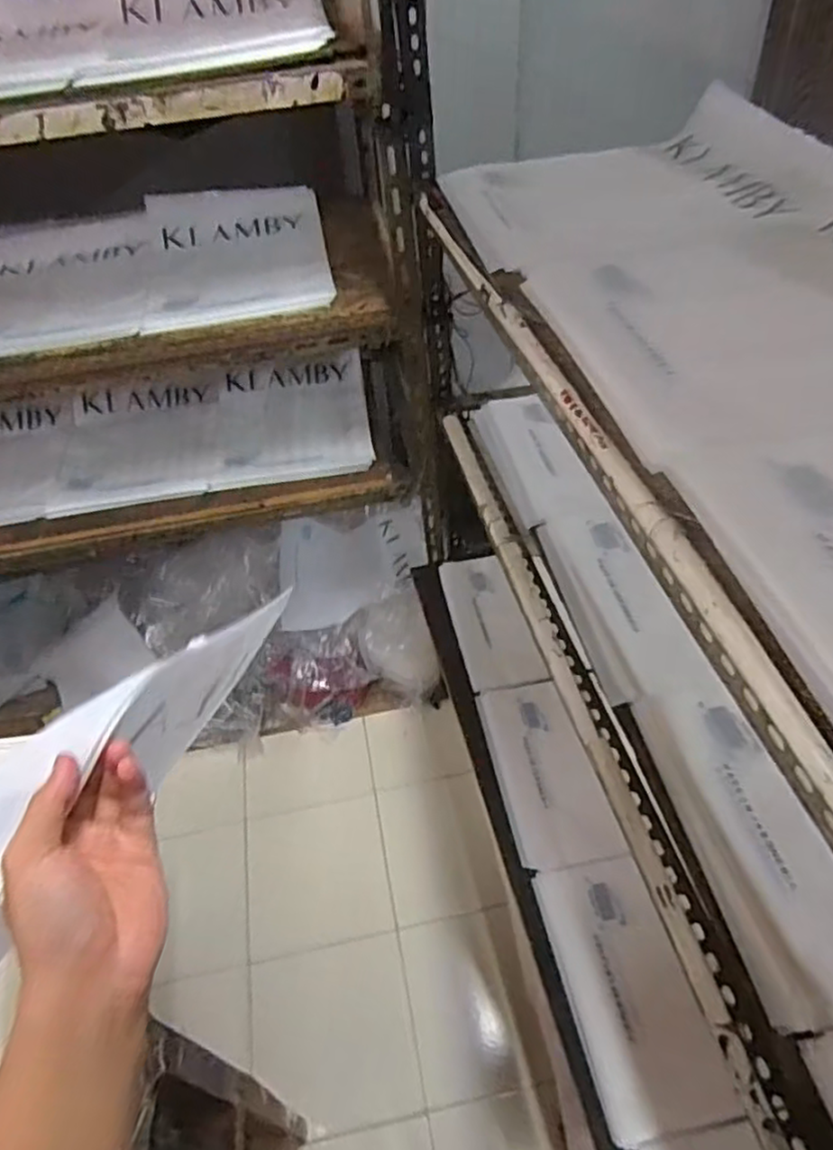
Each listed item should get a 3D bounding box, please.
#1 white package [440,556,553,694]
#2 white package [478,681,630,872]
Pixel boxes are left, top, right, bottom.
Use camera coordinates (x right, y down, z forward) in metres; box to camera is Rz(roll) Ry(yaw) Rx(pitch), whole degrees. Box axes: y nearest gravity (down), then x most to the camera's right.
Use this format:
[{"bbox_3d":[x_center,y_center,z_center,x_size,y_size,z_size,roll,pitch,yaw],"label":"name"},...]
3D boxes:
[{"bbox_3d":[0.134,0.081,1.305,0.129,0.033,0.319,-13,47,-6],"label":"white package"},{"bbox_3d":[0.192,0.305,1.088,0.131,0.029,0.314,-11,47,-5],"label":"white package"}]

